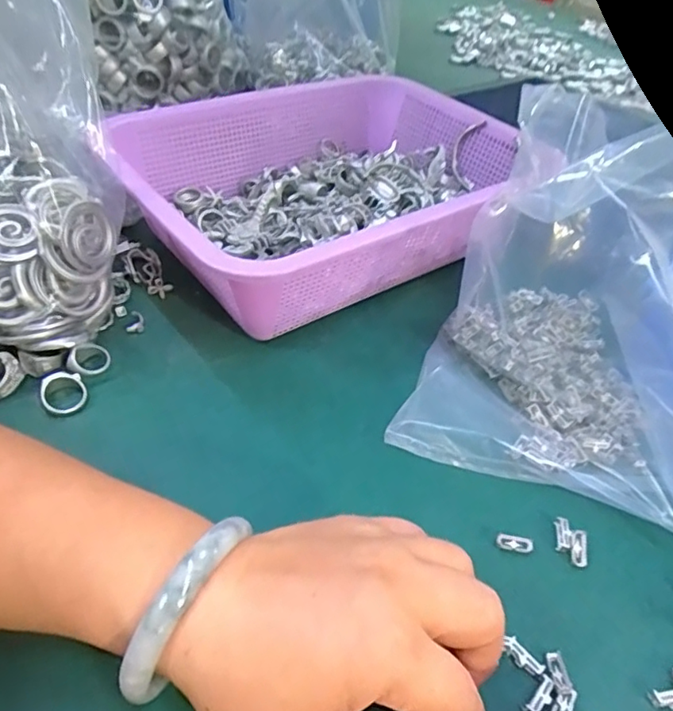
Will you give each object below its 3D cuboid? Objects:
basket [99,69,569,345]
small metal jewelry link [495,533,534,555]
[{"bbox_3d":[-0.004,-0.128,0.429,0.299,0.085,0.215,-29,55,-31],"label":"basket"},{"bbox_3d":[0.087,0.092,0.276,0.018,0.006,0.008,8,45,4],"label":"small metal jewelry link"}]

